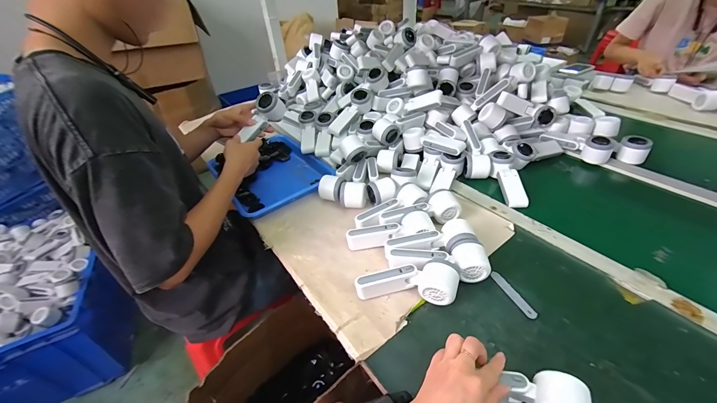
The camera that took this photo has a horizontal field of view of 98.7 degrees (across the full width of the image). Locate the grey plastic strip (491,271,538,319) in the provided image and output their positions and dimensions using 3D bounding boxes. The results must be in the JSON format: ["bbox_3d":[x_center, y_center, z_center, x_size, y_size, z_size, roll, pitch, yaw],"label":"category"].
[{"bbox_3d":[0.254,0.152,0.507,0.017,0.005,0.092,-19,40,-14],"label":"grey plastic strip"}]

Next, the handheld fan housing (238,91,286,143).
[{"bbox_3d":[-0.247,-0.207,0.789,0.045,0.068,0.136,27,80,35],"label":"handheld fan housing"}]

